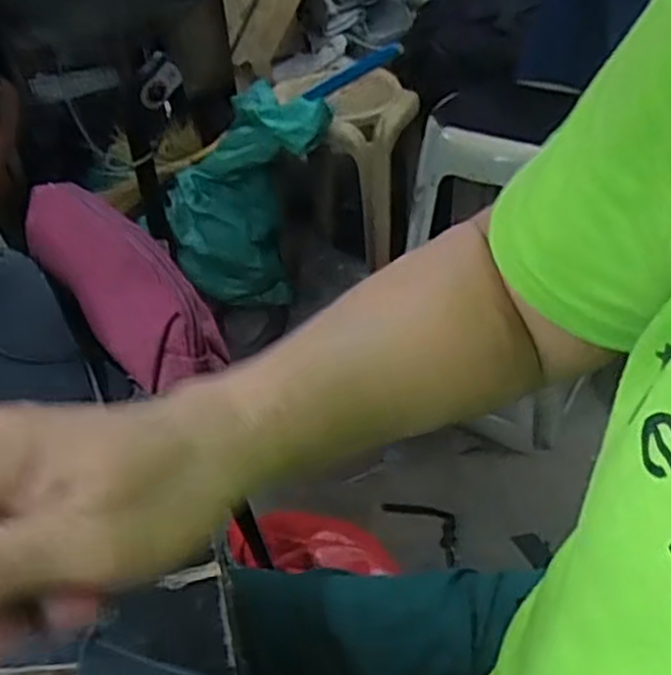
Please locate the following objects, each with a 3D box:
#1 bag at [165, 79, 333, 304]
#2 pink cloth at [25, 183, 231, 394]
[{"bbox_3d":[-0.181,-0.318,1.602,0.320,0.485,0.219,20,39,-8],"label":"bag"},{"bbox_3d":[-0.155,-0.046,0.544,0.067,0.058,0.225,-28,45,-28],"label":"pink cloth"}]

